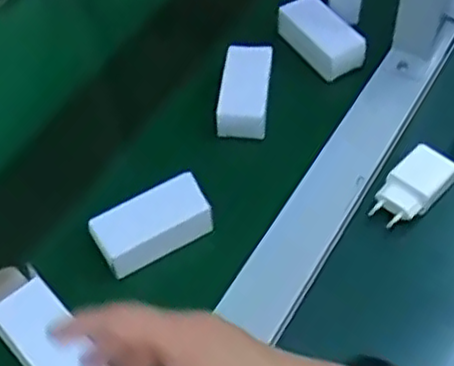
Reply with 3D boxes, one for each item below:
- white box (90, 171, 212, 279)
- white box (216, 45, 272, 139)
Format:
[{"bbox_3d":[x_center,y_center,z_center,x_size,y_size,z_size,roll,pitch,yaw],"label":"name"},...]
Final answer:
[{"bbox_3d":[-0.060,0.034,0.568,0.091,0.030,0.047,-24,56,-16],"label":"white box"},{"bbox_3d":[0.017,-0.086,0.661,0.044,0.037,0.089,5,53,5],"label":"white box"}]

